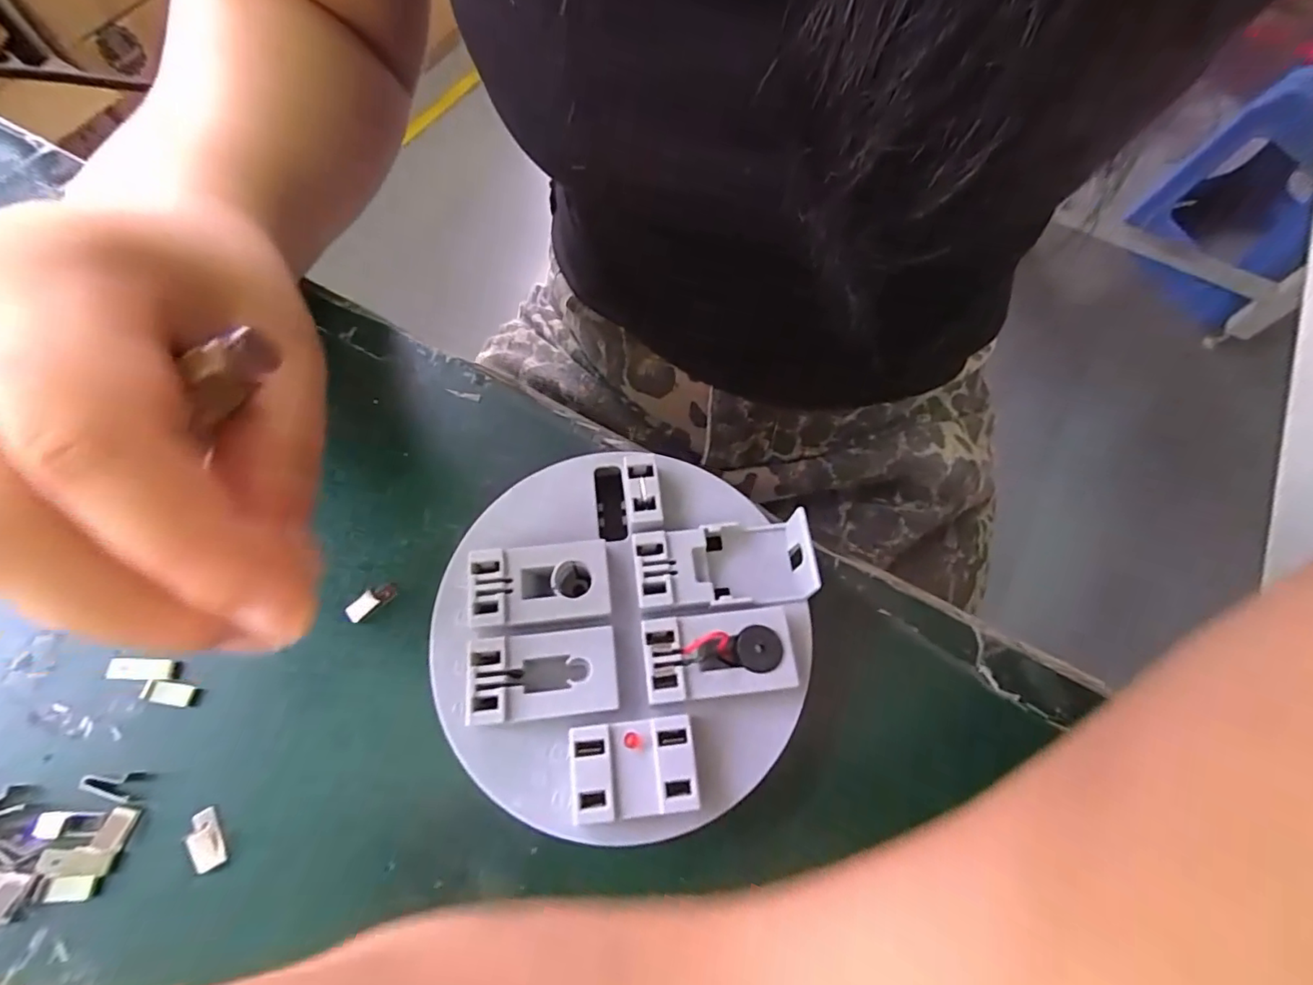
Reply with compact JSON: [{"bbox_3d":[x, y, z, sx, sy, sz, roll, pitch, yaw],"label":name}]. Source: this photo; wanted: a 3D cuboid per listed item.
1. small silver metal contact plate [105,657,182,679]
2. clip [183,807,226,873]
[{"bbox_3d":[-0.144,0.050,0.156,0.015,0.007,0.006,2,69,-2],"label":"small silver metal contact plate"},{"bbox_3d":[-0.117,0.089,0.143,0.007,0.004,0.014,-24,72,-12],"label":"clip"}]

